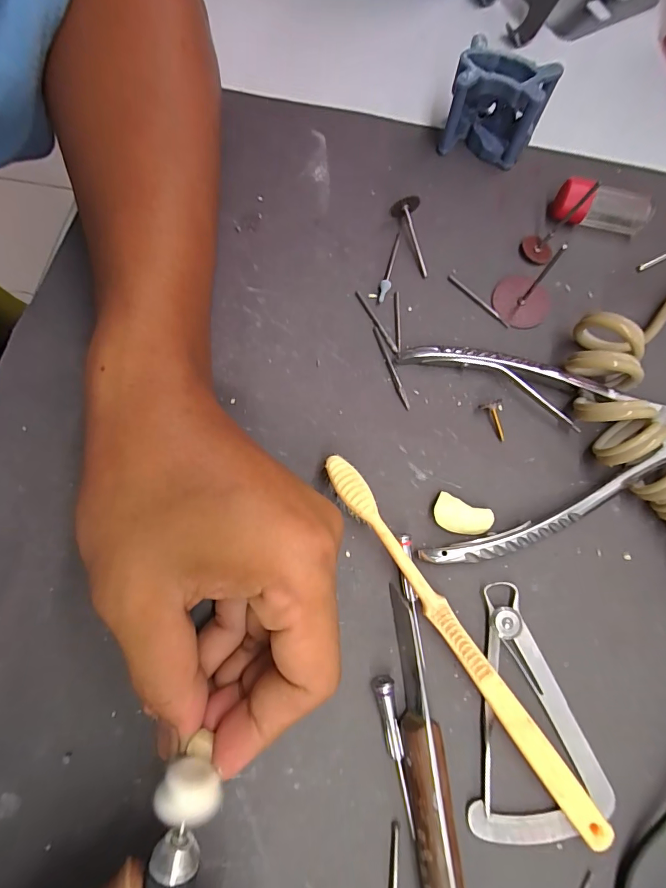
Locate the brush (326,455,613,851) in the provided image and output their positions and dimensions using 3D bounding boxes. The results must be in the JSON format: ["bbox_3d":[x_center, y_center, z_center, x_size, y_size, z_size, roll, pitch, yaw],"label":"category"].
[{"bbox_3d":[0.052,0.082,0.175,0.012,0.019,0.182,-34,77,-8],"label":"brush"}]

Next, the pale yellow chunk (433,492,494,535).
[{"bbox_3d":[0.061,0.035,0.192,0.027,0.004,0.016,22,76,6],"label":"pale yellow chunk"}]

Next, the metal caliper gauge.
[{"bbox_3d":[0.091,0.115,0.174,0.056,0.005,0.098,9,75,3],"label":"metal caliper gauge"}]

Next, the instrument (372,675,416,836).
[{"bbox_3d":[0.026,0.131,0.169,0.009,0.008,0.059,-8,75,-1],"label":"instrument"}]

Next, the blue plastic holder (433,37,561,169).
[{"bbox_3d":[0.095,-0.195,0.236,0.052,0.044,0.033,16,76,5],"label":"blue plastic holder"}]

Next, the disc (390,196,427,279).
[{"bbox_3d":[0.047,-0.117,0.231,0.016,0.014,0.042,-17,92,-4],"label":"disc"}]

